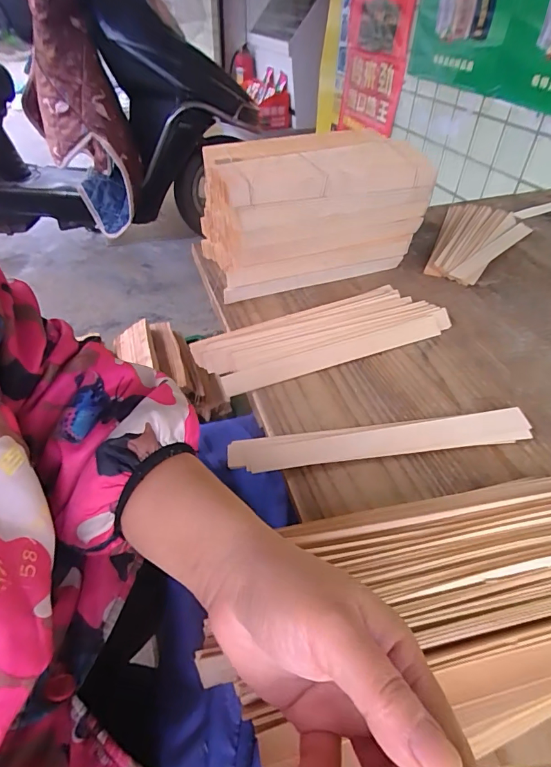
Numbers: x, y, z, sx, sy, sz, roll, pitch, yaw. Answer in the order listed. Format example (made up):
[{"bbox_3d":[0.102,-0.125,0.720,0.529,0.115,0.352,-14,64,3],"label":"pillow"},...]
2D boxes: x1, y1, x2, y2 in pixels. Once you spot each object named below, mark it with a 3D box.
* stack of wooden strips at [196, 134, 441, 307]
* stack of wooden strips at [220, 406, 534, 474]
[{"bbox_3d":[0.042,-0.232,0.570,0.255,0.137,0.167,-16,47,-16],"label":"stack of wooden strips"},{"bbox_3d":[0.090,0.048,0.369,0.257,0.009,0.034,-5,45,-5],"label":"stack of wooden strips"}]

